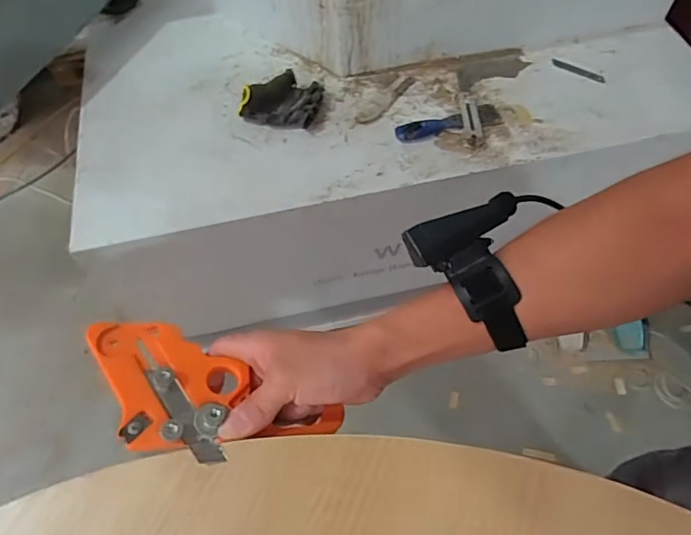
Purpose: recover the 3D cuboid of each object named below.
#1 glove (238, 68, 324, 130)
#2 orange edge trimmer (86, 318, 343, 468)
[{"bbox_3d":[-0.111,-0.291,0.866,0.134,0.064,0.089,7,59,6],"label":"glove"},{"bbox_3d":[-0.103,0.098,0.361,0.178,0.044,0.081,21,62,14],"label":"orange edge trimmer"}]

